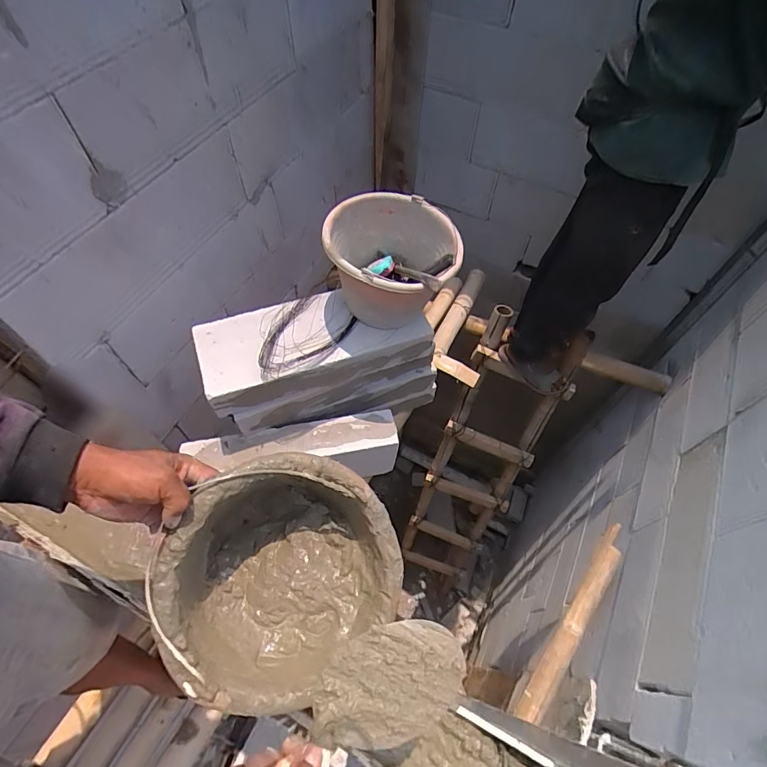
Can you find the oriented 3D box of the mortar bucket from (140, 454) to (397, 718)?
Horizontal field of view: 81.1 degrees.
[{"bbox_3d":[-0.127,0.209,0.544,0.252,0.183,0.252,1,86,-18],"label":"mortar bucket"}]

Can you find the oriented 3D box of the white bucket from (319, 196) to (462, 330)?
[{"bbox_3d":[0.018,-0.256,1.009,0.289,0.204,0.256,20,60,11],"label":"white bucket"}]

